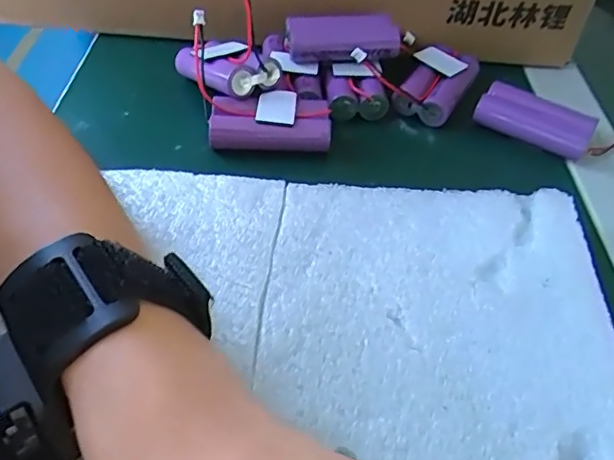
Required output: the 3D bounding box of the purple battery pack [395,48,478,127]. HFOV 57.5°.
[{"bbox_3d":[0.082,-0.093,0.354,0.036,0.021,0.067,23,49,14],"label":"purple battery pack"}]

